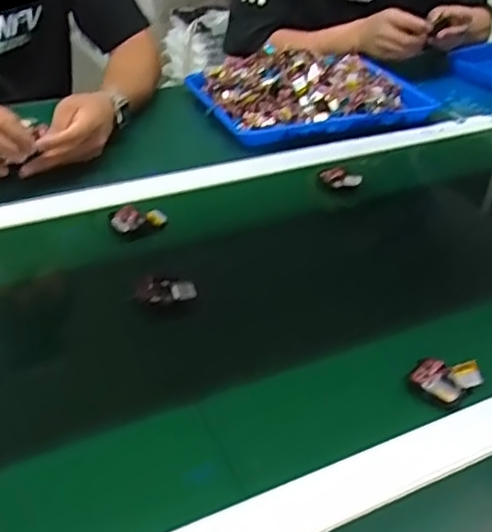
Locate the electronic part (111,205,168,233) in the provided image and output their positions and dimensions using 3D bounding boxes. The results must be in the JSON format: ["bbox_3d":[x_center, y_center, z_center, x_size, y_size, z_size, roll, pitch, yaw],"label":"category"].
[{"bbox_3d":[-0.114,-0.051,0.683,0.058,0.018,0.022,-5,36,-11],"label":"electronic part"}]

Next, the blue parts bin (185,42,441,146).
[{"bbox_3d":[0.100,-0.262,0.964,0.340,0.081,0.216,-8,36,-14],"label":"blue parts bin"}]

